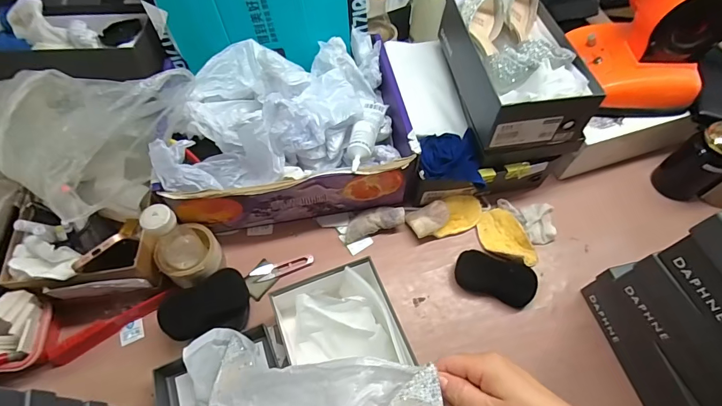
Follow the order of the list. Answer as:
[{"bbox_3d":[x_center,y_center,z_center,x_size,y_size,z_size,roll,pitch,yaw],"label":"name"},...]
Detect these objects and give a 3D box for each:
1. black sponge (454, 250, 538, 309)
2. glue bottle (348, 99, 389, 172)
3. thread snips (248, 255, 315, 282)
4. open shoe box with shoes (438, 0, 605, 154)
[{"bbox_3d":[0.220,0.119,0.640,0.125,0.031,0.063,19,61,10],"label":"black sponge"},{"bbox_3d":[0.010,-0.115,0.642,0.044,0.041,0.161,10,60,5],"label":"glue bottle"},{"bbox_3d":[-0.131,0.110,0.657,0.104,0.008,0.027,-15,61,-9],"label":"thread snips"},{"bbox_3d":[0.249,-0.240,0.650,0.164,0.121,0.302,-7,60,-5],"label":"open shoe box with shoes"}]

